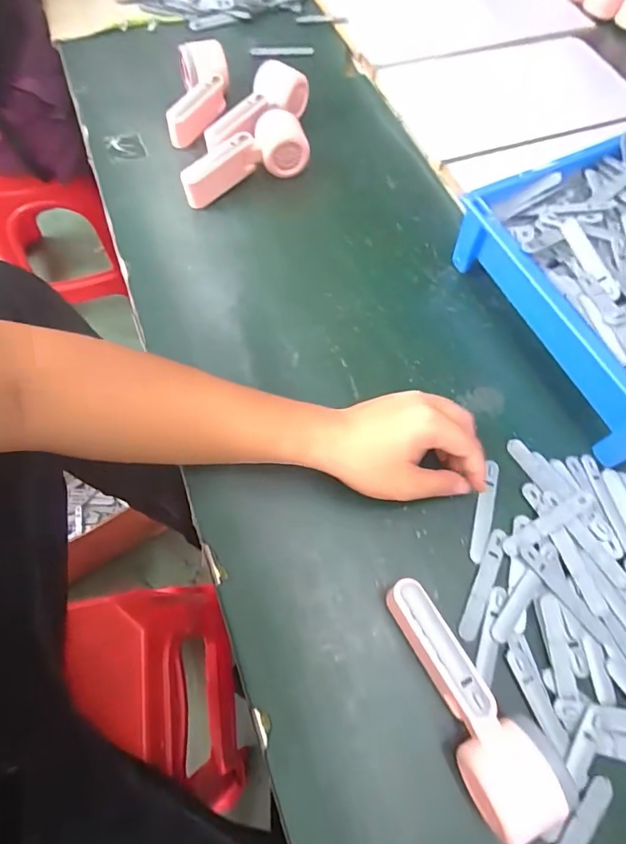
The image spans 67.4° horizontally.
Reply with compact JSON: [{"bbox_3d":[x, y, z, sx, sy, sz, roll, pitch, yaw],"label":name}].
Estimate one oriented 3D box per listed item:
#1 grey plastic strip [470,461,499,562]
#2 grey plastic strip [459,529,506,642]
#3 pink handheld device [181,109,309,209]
[{"bbox_3d":[0.151,0.077,0.416,0.014,0.005,0.095,20,65,4],"label":"grey plastic strip"},{"bbox_3d":[0.141,0.133,0.387,0.015,0.004,0.094,26,66,7],"label":"grey plastic strip"},{"bbox_3d":[-0.086,-0.317,0.569,0.157,0.051,0.057,-22,69,-14],"label":"pink handheld device"}]

